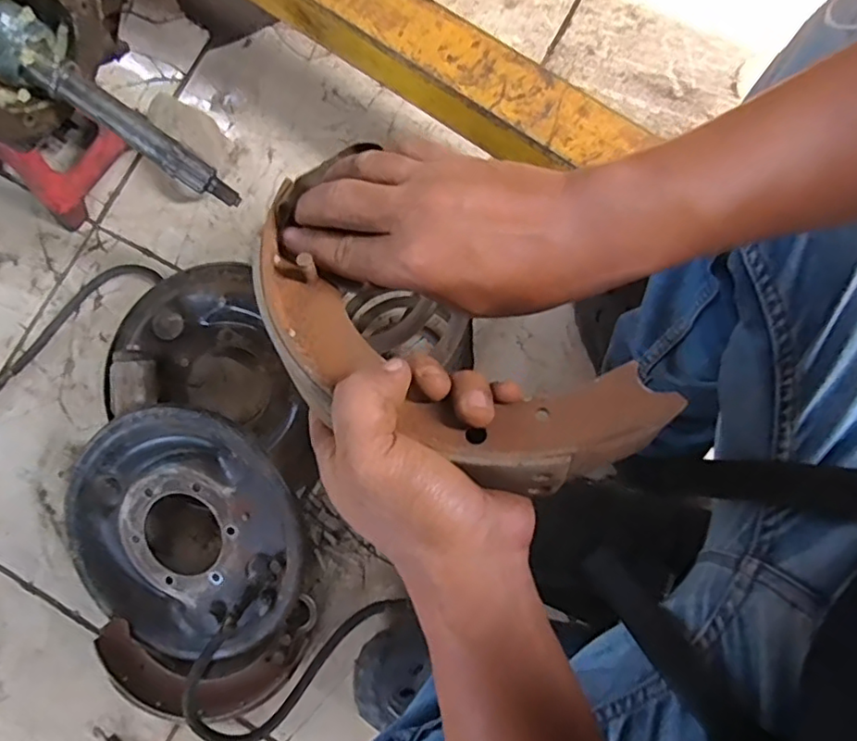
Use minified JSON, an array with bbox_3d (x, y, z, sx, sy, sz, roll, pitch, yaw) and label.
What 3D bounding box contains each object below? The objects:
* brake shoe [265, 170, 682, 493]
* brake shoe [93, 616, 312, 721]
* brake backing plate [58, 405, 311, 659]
[{"bbox_3d":[-0.004,-0.009,0.272,0.214,0.037,0.081,28,81,14],"label":"brake shoe"},{"bbox_3d":[-0.248,0.327,0.658,0.226,0.038,0.094,1,81,2],"label":"brake shoe"},{"bbox_3d":[-0.261,0.175,0.637,0.265,0.037,0.265,1,97,12],"label":"brake backing plate"}]

